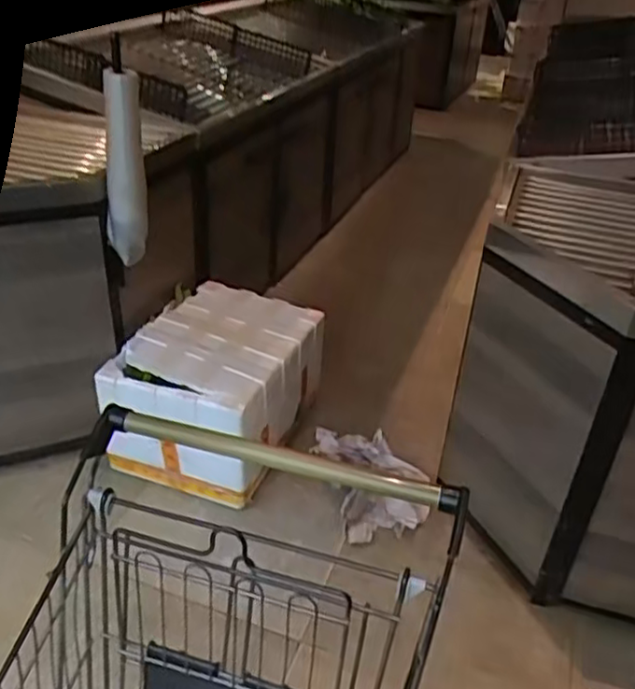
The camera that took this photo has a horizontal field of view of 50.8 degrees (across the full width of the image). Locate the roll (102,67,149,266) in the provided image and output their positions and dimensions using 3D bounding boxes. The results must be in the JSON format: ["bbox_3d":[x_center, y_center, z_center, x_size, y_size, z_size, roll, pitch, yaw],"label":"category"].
[{"bbox_3d":[-0.492,-0.446,1.726,0.101,0.597,0.105,-10,58,-20],"label":"roll"}]

